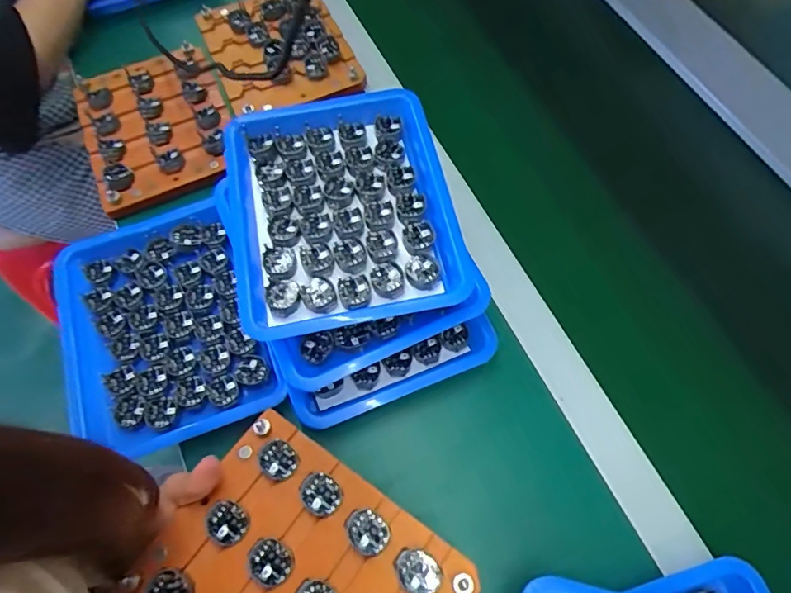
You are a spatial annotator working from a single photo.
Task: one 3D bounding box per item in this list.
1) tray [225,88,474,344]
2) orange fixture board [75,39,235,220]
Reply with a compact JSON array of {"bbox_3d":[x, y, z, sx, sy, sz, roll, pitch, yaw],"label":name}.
[{"bbox_3d":[-0.047,-0.074,0.432,0.189,0.040,0.221,-10,62,-6],"label":"tray"},{"bbox_3d":[-0.256,-0.187,0.550,0.152,0.027,0.187,-23,64,-13],"label":"orange fixture board"}]

